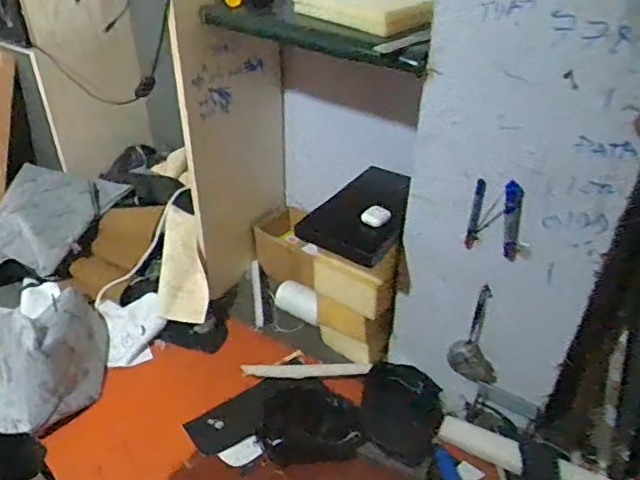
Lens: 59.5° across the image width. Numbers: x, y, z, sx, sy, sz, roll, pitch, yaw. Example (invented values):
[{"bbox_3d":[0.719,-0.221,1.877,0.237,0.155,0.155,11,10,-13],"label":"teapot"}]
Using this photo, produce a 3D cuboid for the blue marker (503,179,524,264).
[{"bbox_3d":[0.313,-0.025,0.912,0.015,0.180,0.025,-43,53,-20],"label":"blue marker"}]

